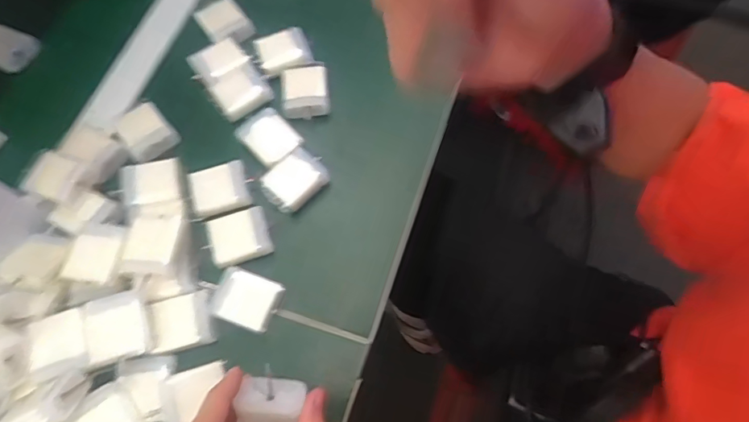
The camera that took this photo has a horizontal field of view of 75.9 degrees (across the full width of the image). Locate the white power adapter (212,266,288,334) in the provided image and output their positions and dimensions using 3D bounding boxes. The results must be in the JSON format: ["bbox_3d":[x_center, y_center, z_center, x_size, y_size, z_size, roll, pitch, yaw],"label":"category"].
[{"bbox_3d":[-0.101,0.071,0.384,0.050,0.018,0.041,18,69,10],"label":"white power adapter"}]

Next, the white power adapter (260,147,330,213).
[{"bbox_3d":[-0.072,-0.026,0.435,0.044,0.026,0.055,42,75,18],"label":"white power adapter"}]

